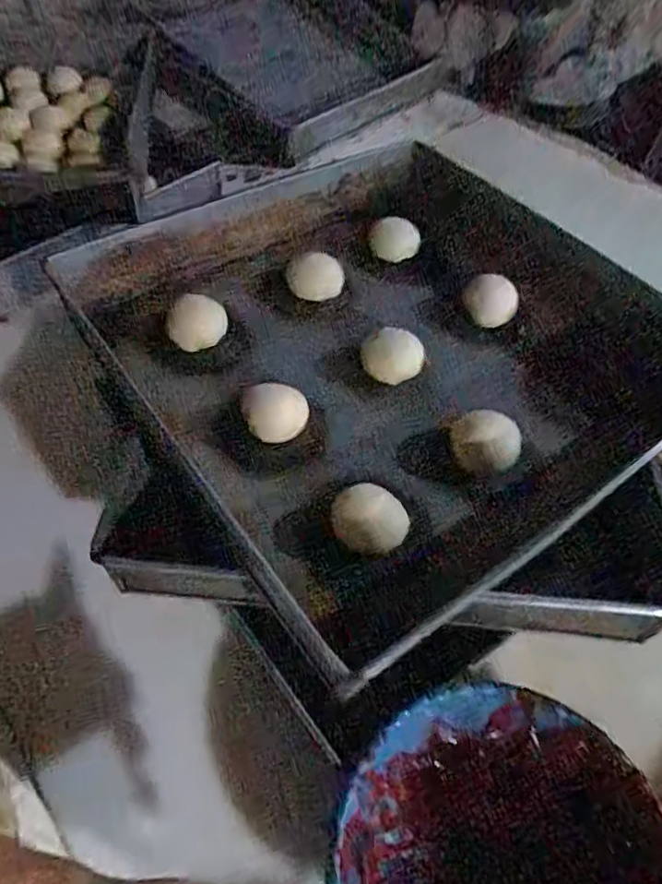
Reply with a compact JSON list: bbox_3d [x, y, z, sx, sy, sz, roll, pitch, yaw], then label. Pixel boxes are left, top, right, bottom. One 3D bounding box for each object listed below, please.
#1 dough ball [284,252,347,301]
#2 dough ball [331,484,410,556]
[{"bbox_3d":[-0.014,-0.154,0.537,0.051,0.027,0.051,2,54,-2],"label":"dough ball"},{"bbox_3d":[0.028,0.053,0.392,0.050,0.038,0.042,14,54,7],"label":"dough ball"}]

